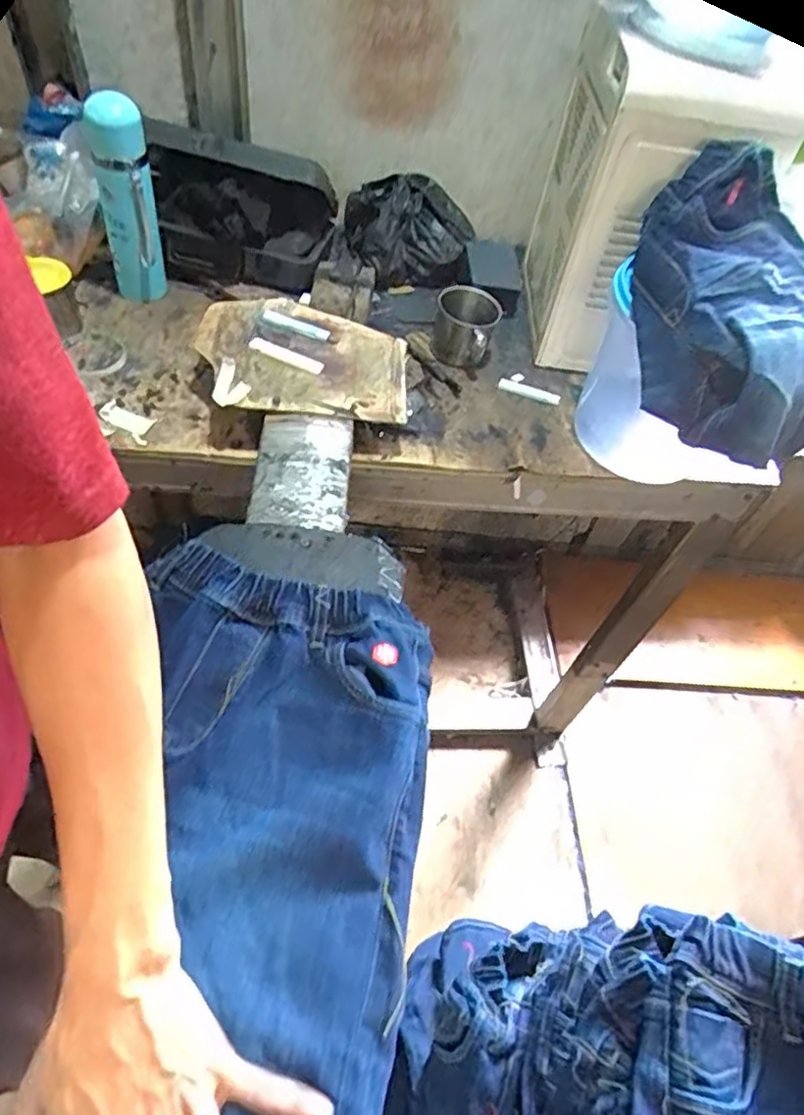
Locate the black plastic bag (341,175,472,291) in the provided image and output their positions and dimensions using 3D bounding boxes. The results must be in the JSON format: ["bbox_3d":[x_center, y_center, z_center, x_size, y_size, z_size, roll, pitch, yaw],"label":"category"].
[{"bbox_3d":[0.013,-0.474,0.971,0.175,0.104,0.117,-6,54,-13],"label":"black plastic bag"}]

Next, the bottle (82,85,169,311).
[{"bbox_3d":[-0.330,-0.424,0.812,0.068,0.217,0.058,-13,55,-18],"label":"bottle"}]

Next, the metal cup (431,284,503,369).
[{"bbox_3d":[0.081,-0.297,0.877,0.081,0.086,0.081,4,52,-5],"label":"metal cup"}]

